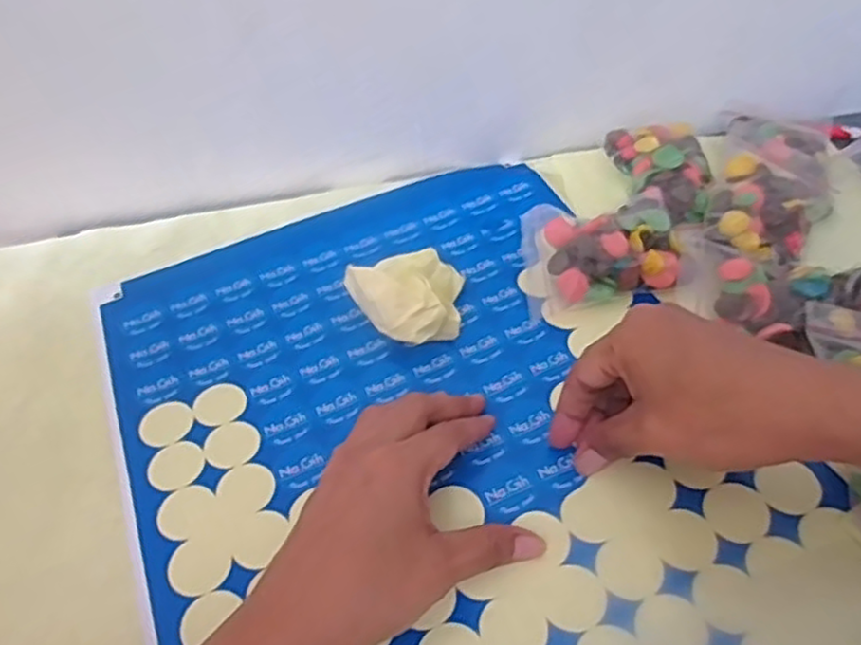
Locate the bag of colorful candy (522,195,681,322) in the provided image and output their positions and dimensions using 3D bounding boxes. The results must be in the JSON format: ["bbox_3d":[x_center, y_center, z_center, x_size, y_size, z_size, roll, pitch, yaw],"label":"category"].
[{"bbox_3d":[0.106,-0.047,0.441,0.091,0.034,0.076,-6,47,0],"label":"bag of colorful candy"}]

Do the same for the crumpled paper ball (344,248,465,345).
[{"bbox_3d":[-0.014,-0.016,0.419,0.066,0.044,0.063,-2,47,3],"label":"crumpled paper ball"}]

